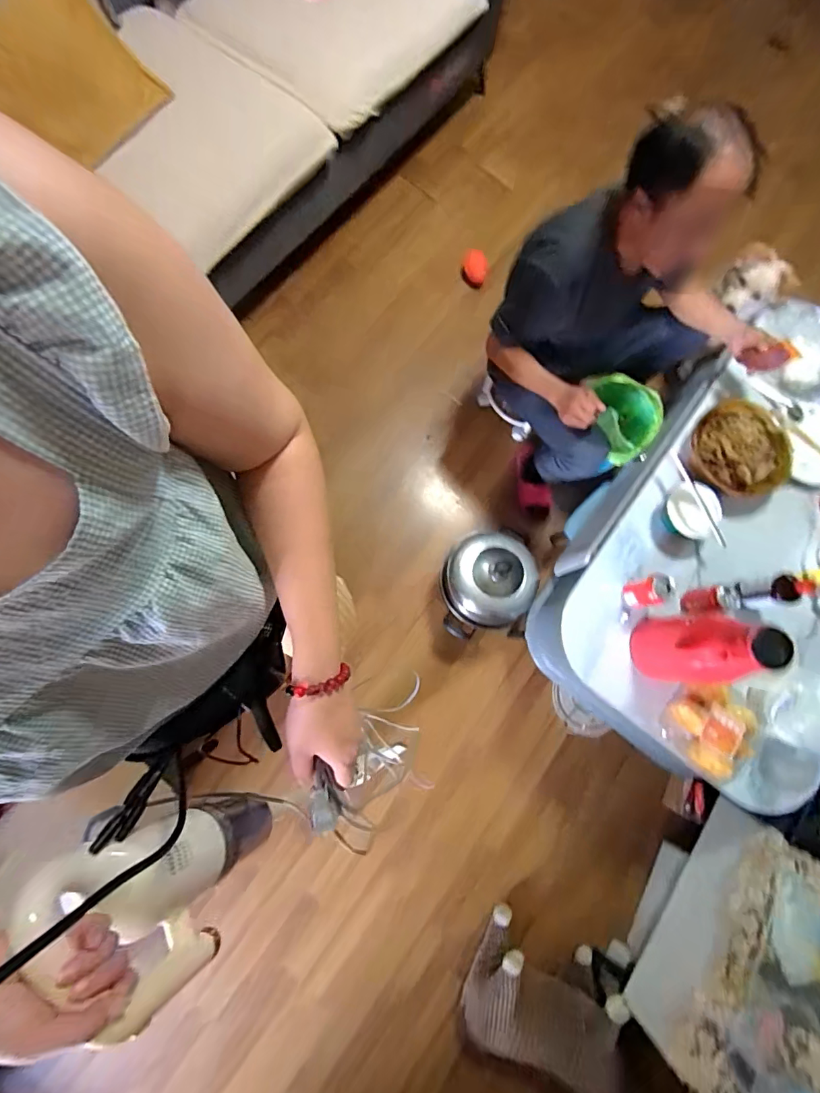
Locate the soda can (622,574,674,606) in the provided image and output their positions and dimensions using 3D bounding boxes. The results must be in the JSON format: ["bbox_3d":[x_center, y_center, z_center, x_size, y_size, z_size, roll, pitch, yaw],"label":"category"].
[{"bbox_3d":[0.537,0.103,1.051,0.066,0.113,0.059,-17,79,-7],"label":"soda can"}]

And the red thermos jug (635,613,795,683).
[{"bbox_3d":[0.562,0.207,0.918,0.133,0.320,0.129,-1,78,-3],"label":"red thermos jug"}]

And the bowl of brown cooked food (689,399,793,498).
[{"bbox_3d":[0.814,-0.235,1.165,0.227,0.122,0.233,1,78,-3],"label":"bowl of brown cooked food"}]

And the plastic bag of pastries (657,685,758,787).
[{"bbox_3d":[0.652,0.389,1.002,0.172,0.059,0.178,-42,83,-11],"label":"plastic bag of pastries"}]

